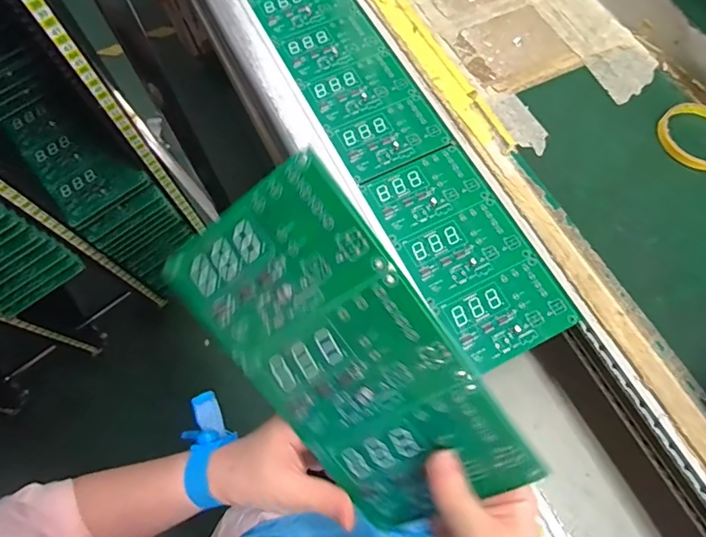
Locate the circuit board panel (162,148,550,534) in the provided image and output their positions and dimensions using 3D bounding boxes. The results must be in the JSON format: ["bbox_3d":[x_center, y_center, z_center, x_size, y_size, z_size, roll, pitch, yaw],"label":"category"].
[{"bbox_3d":[-0.002,0.059,0.272,0.121,0.004,0.224,-33,99,23],"label":"circuit board panel"}]

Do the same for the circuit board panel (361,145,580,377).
[{"bbox_3d":[0.114,-0.019,0.468,0.116,0.005,0.227,-25,70,-10],"label":"circuit board panel"}]

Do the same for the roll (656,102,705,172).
[{"bbox_3d":[0.384,-0.148,0.507,0.084,0.010,0.086,0,68,0],"label":"roll"}]

